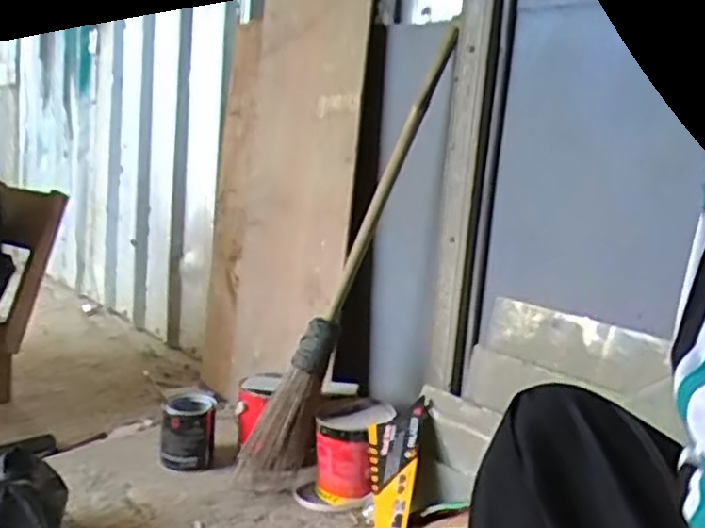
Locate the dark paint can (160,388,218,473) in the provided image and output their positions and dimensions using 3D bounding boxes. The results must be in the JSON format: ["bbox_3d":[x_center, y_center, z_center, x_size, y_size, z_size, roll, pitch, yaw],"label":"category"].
[{"bbox_3d":[-0.338,0.345,1.450,0.106,0.138,0.100,1,10,-12],"label":"dark paint can"}]

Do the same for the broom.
[{"bbox_3d":[0.016,-0.018,1.367,0.108,0.961,0.082,28,-6,-36],"label":"broom"}]

